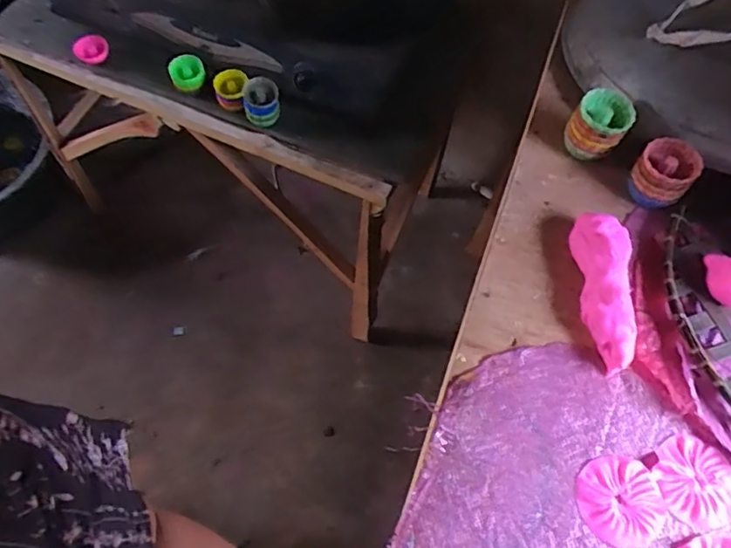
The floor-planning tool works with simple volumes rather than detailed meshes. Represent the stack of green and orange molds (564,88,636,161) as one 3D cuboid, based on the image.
[{"bbox_3d":[0.279,-0.178,0.673,0.063,0.058,0.068,36,65,15],"label":"stack of green and orange molds"}]

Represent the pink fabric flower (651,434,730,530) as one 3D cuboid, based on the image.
[{"bbox_3d":[0.307,0.192,0.522,0.073,0.004,0.078,2,61,-3],"label":"pink fabric flower"}]

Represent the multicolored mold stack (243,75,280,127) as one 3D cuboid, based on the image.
[{"bbox_3d":[-0.190,-0.318,1.032,0.065,0.073,0.058,-6,62,-7],"label":"multicolored mold stack"}]

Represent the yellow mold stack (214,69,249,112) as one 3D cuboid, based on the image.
[{"bbox_3d":[-0.247,-0.340,1.041,0.061,0.054,0.065,-13,63,-11],"label":"yellow mold stack"}]

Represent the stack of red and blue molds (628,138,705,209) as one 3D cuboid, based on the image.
[{"bbox_3d":[0.342,-0.114,0.647,0.063,0.049,0.065,37,65,15],"label":"stack of red and blue molds"}]

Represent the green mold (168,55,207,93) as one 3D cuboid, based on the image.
[{"bbox_3d":[-0.335,-0.376,1.059,0.063,0.036,0.072,-17,64,-13],"label":"green mold"}]

